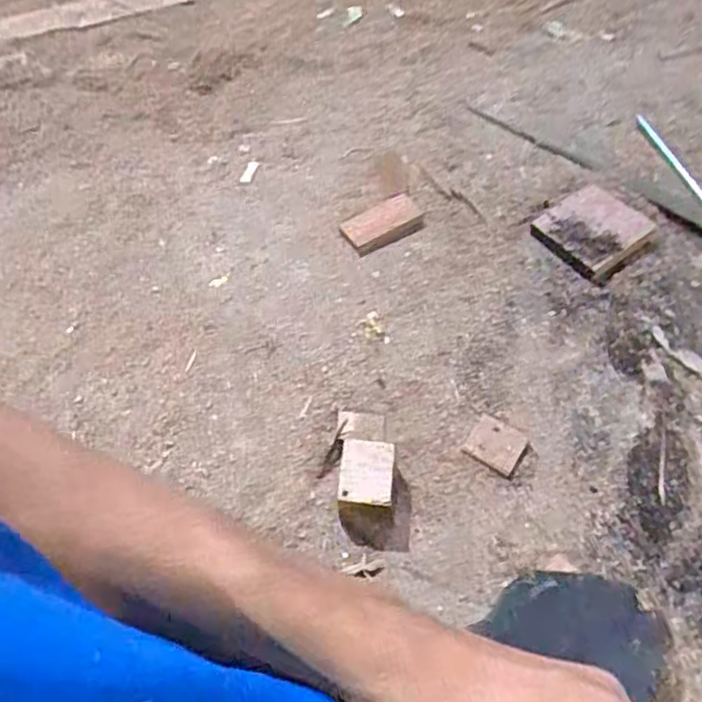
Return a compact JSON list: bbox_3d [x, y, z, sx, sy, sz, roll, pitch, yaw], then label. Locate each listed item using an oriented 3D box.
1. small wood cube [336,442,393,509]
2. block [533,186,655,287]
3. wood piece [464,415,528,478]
[{"bbox_3d":[0.011,0.090,0.460,0.036,0.036,0.048,1,54,6],"label":"small wood cube"},{"bbox_3d":[0.221,-0.109,0.597,0.086,0.015,0.085,-35,59,-20],"label":"block"},{"bbox_3d":[0.107,0.070,0.488,0.039,0.005,0.036,29,61,23],"label":"wood piece"}]

